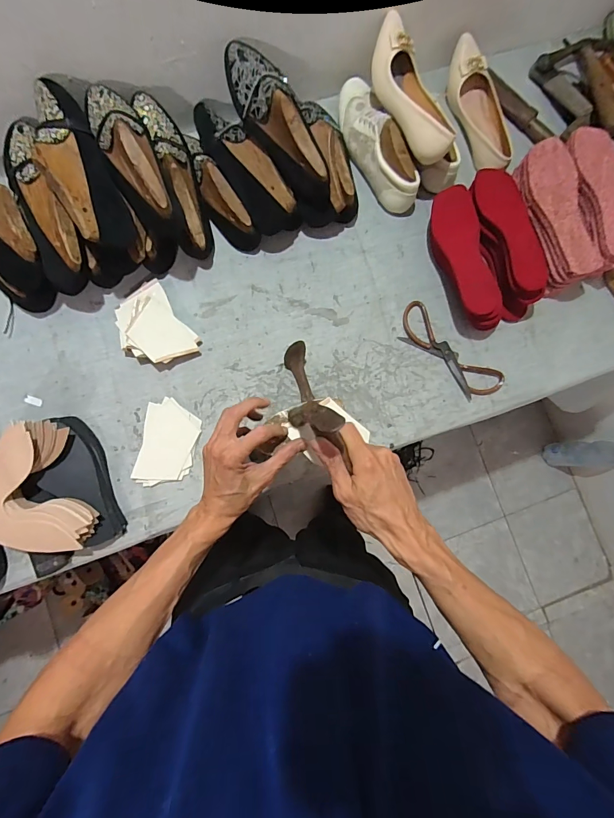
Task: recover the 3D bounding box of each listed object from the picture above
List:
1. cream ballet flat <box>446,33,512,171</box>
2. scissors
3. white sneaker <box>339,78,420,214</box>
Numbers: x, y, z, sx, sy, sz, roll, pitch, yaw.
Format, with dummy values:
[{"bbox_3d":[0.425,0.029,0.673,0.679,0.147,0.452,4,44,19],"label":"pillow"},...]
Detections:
[{"bbox_3d":[0.333,-0.569,0.729,0.083,0.061,0.245,-16,84,-6],"label":"cream ballet flat"},{"bbox_3d":[0.253,-0.101,0.690,0.217,0.010,0.075,44,82,2],"label":"scissors"},{"bbox_3d":[0.124,-0.483,0.701,0.072,0.091,0.245,-28,86,-7],"label":"white sneaker"}]

